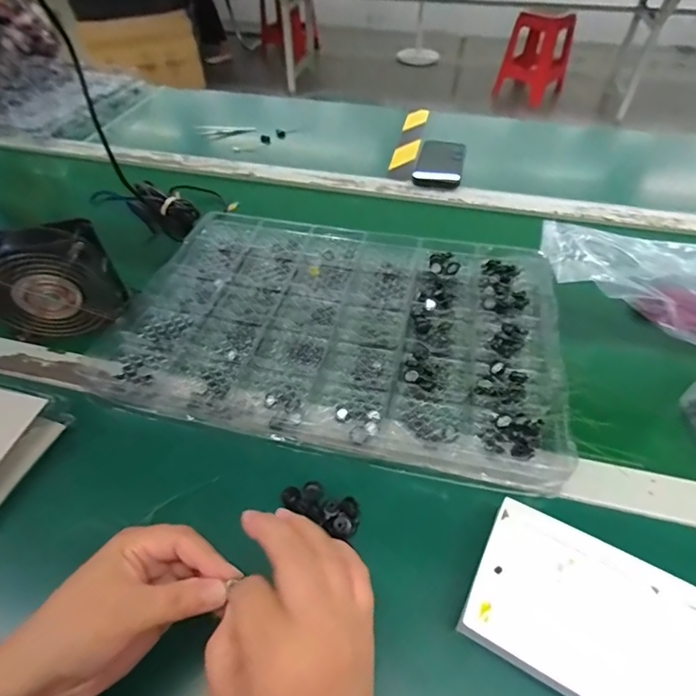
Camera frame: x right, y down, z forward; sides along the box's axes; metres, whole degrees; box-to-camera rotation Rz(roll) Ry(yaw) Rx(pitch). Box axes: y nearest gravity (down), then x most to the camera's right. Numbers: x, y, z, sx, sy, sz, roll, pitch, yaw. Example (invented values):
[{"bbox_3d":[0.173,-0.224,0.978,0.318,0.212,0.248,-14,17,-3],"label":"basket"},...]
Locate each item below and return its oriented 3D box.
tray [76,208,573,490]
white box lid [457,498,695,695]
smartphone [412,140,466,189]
[{"bbox_3d":[-0.008,-0.034,0.493,0.450,0.029,0.307,11,49,10],"label":"tray"},{"bbox_3d":[0.176,0.185,0.307,0.172,0.028,0.107,23,52,20],"label":"white box lid"},{"bbox_3d":[0.151,-0.301,0.744,0.076,0.020,0.129,10,49,10],"label":"smartphone"}]

